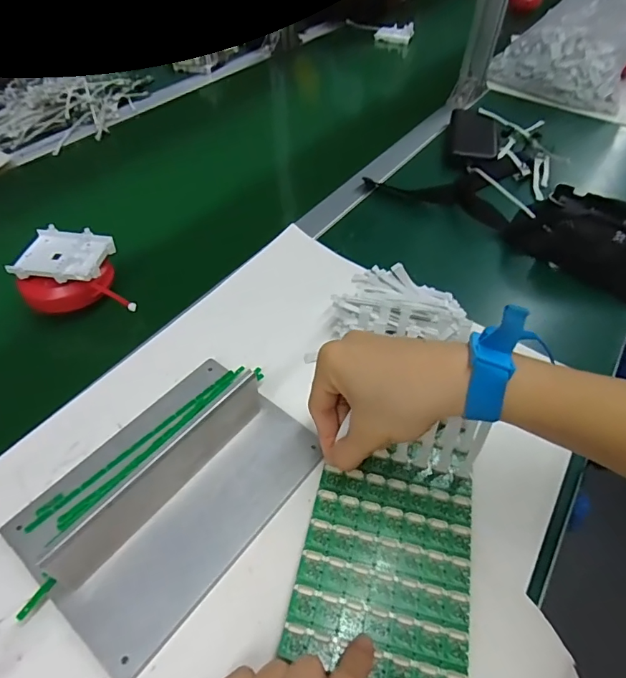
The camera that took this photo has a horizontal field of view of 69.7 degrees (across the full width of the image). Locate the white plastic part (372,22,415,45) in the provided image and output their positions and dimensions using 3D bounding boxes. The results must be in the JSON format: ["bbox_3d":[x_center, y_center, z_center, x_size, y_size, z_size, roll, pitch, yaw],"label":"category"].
[{"bbox_3d":[0.199,-0.750,1.104,0.091,0.031,0.057,8,49,5],"label":"white plastic part"}]

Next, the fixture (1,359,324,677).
[{"bbox_3d":[-0.103,0.093,0.321,0.141,0.052,0.207,32,55,24],"label":"fixture"}]

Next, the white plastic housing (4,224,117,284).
[{"bbox_3d":[-0.247,-0.084,0.446,0.083,0.011,0.072,6,49,3],"label":"white plastic housing"}]

